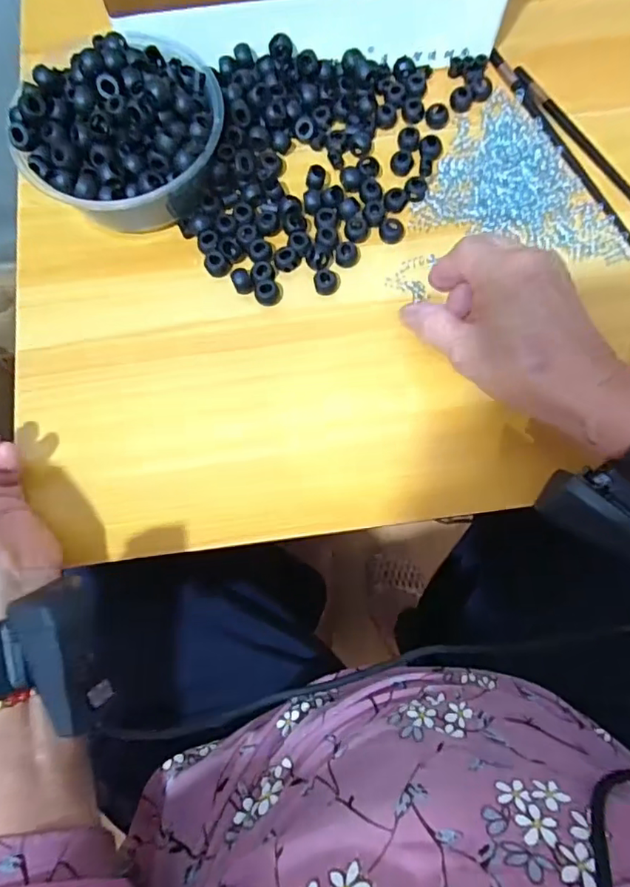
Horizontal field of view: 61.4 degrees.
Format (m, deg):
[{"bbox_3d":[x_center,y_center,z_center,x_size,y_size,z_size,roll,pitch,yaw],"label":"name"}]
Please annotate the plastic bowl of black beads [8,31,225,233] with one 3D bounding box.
[{"bbox_3d":[-0.130,-0.216,0.373,0.128,0.062,0.144,44,80,10],"label":"plastic bowl of black beads"}]

